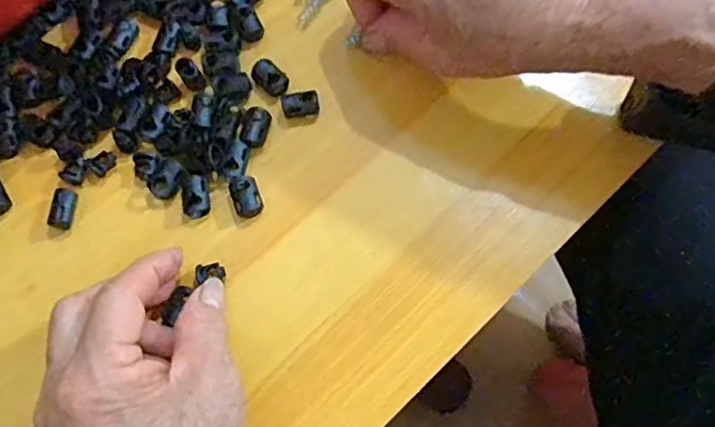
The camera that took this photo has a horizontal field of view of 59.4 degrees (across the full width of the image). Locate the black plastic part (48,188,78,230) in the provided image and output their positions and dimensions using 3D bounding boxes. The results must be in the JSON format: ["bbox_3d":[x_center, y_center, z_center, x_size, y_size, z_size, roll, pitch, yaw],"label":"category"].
[{"bbox_3d":[-0.150,-0.002,0.319,0.010,0.006,0.021,6,74,2],"label":"black plastic part"}]

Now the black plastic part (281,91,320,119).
[{"bbox_3d":[-0.030,-0.057,0.333,0.019,0.011,0.012,-12,74,-3],"label":"black plastic part"}]

